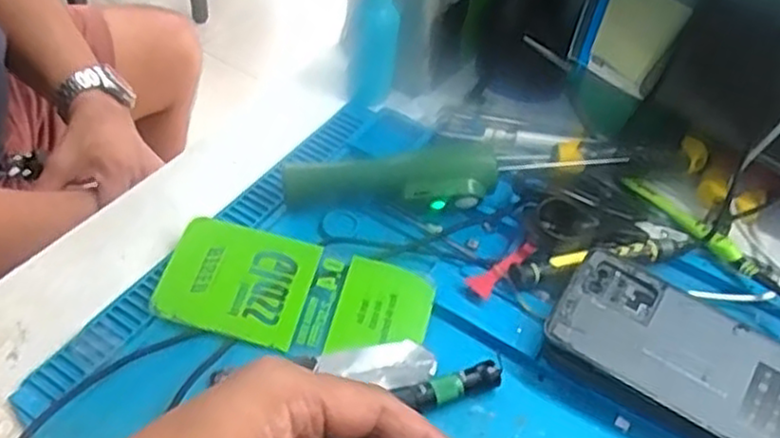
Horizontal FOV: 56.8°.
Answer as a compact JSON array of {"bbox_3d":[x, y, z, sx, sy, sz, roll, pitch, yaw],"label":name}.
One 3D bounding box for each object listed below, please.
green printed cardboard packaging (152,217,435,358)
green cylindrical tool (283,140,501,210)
[{"bbox_3d":[-0.054,0.044,0.415,0.150,0.012,0.068,14,48,6],"label":"green printed cardboard packaging"},{"bbox_3d":[0.001,-0.024,0.463,0.133,0.040,0.034,-2,48,-8],"label":"green cylindrical tool"}]

